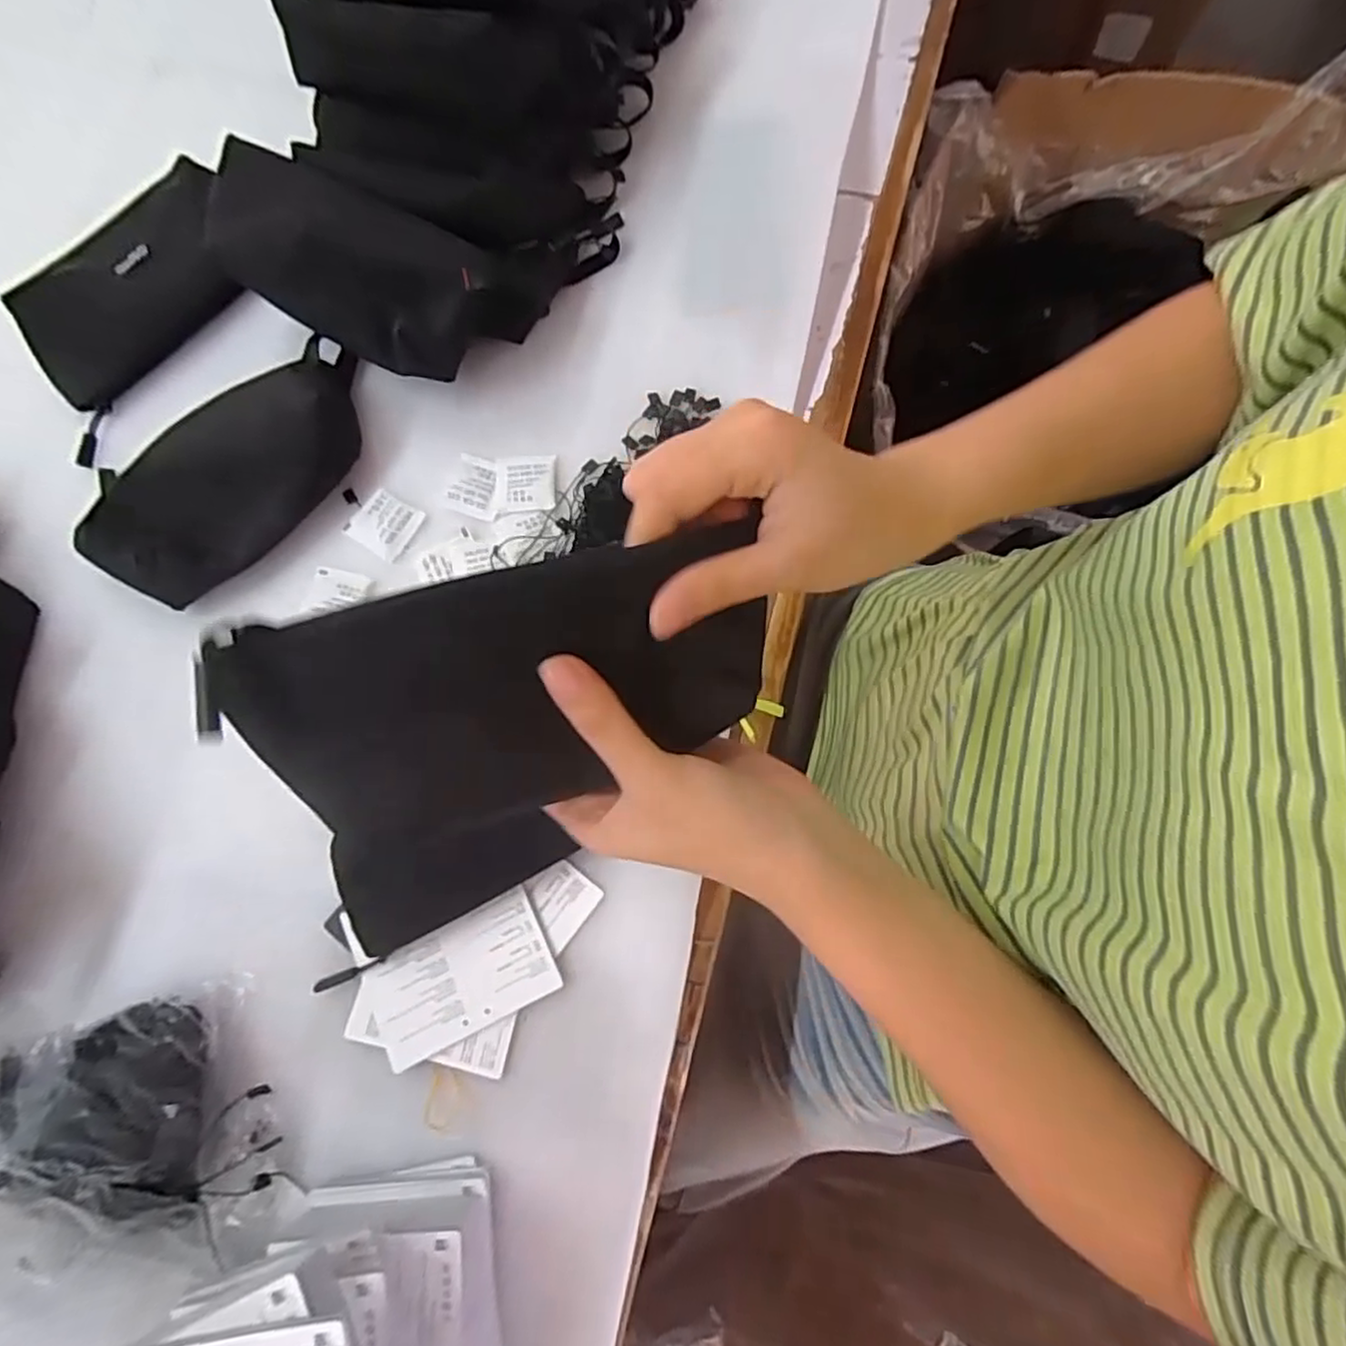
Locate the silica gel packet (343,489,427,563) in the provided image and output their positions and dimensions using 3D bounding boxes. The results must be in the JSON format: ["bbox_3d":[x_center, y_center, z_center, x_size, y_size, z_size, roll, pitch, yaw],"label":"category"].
[{"bbox_3d":[-0.188,-0.097,0.439,0.044,0.004,0.038,29,79,9],"label":"silica gel packet"}]

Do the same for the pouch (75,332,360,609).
[{"bbox_3d":[-0.281,-0.131,0.429,0.199,0.038,0.109,-38,78,-7],"label":"pouch"}]

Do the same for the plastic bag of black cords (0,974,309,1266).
[{"bbox_3d":[-0.284,0.227,0.321,0.155,0.083,0.123,-10,77,-1],"label":"plastic bag of black cords"}]

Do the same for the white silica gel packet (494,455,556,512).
[{"bbox_3d":[-0.096,-0.124,0.440,0.038,0.004,0.041,-4,76,1],"label":"white silica gel packet"}]

